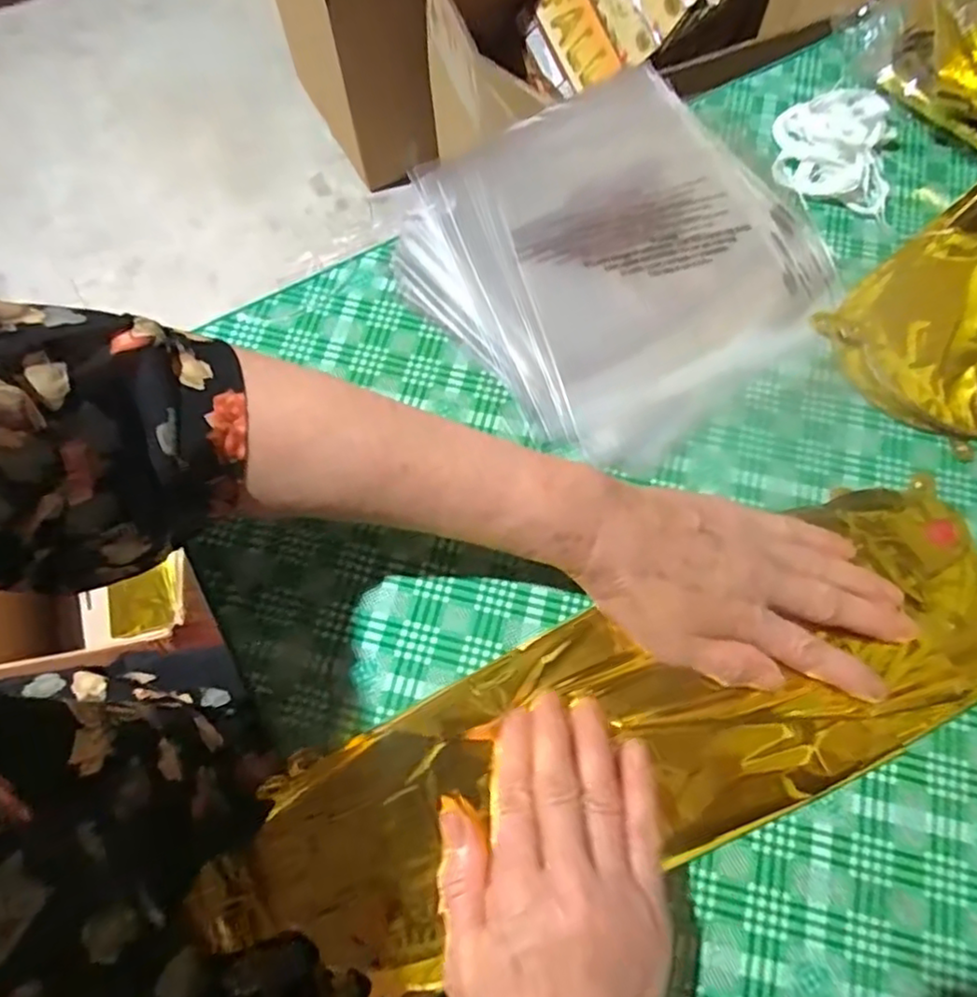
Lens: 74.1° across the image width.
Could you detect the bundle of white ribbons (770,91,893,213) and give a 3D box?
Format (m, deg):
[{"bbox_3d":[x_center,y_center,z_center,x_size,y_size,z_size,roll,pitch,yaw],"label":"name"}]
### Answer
[{"bbox_3d":[0.240,-0.248,0.448,0.075,0.016,0.092,9,72,5],"label":"bundle of white ribbons"}]

